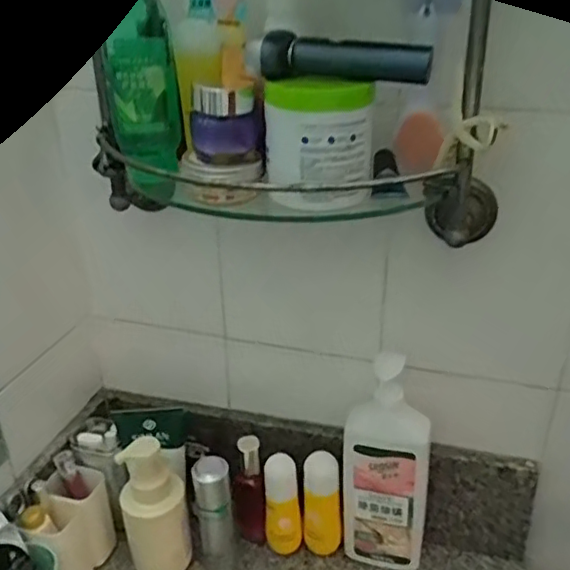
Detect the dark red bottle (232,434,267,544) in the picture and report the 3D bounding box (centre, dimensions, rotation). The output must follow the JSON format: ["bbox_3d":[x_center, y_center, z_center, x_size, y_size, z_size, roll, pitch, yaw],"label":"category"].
[{"bbox_3d":[-0.040,0.260,0.778,0.046,0.149,0.034,10,29,21],"label":"dark red bottle"}]

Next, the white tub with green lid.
[{"bbox_3d":[0.028,-0.117,0.501,0.087,0.094,0.080,0,27,0],"label":"white tub with green lid"}]

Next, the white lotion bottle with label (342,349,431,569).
[{"bbox_3d":[0.118,0.217,0.715,0.100,0.298,0.047,6,27,12],"label":"white lotion bottle with label"}]

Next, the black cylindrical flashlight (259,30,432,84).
[{"bbox_3d":[0.047,-0.177,0.475,0.128,0.035,0.032,3,27,9],"label":"black cylindrical flashlight"}]

